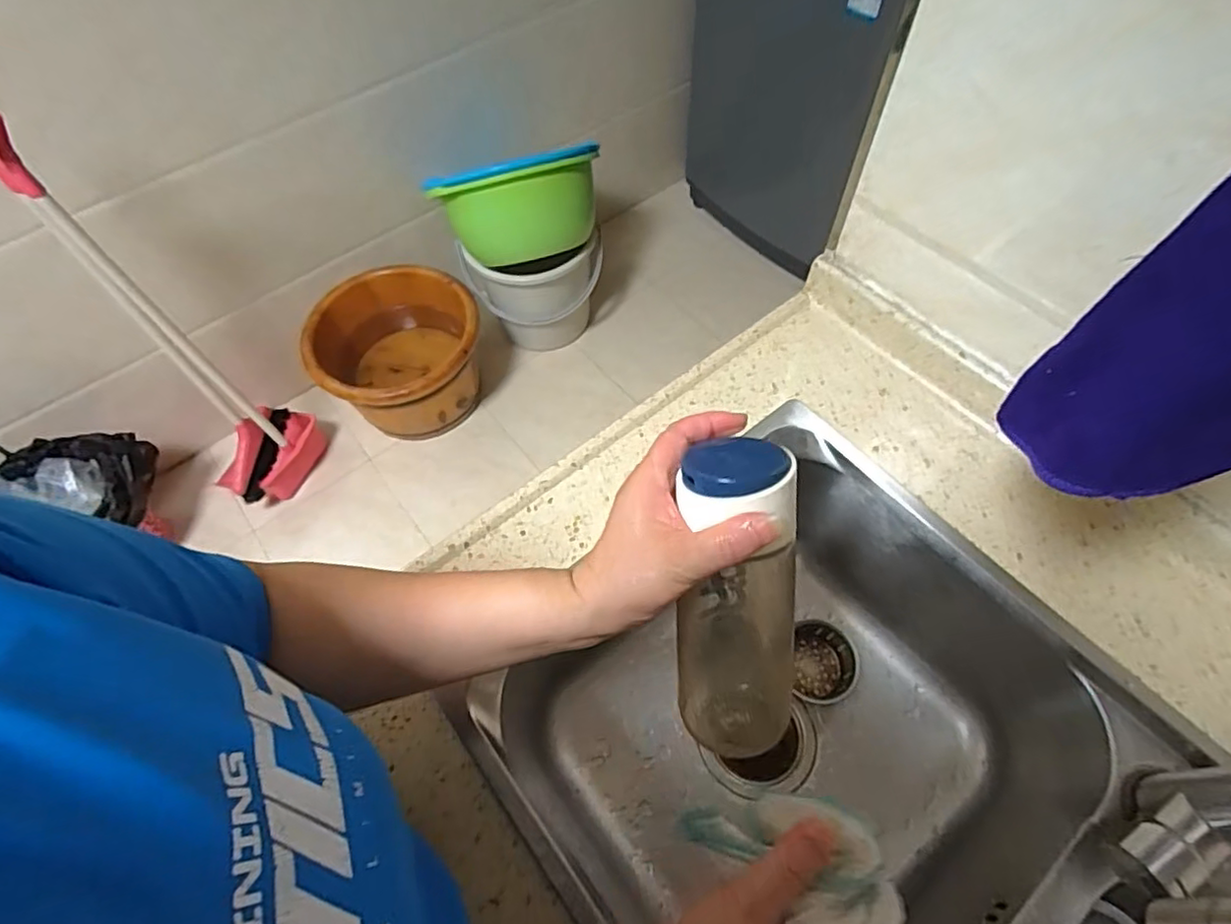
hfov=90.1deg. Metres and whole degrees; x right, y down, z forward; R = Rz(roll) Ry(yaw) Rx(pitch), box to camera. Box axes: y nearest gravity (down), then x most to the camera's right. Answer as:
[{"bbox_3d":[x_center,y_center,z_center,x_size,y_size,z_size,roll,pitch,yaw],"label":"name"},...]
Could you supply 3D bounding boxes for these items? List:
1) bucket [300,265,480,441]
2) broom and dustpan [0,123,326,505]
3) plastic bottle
[{"bbox_3d":[-0.507,-0.234,1.493,0.372,0.276,0.349,-1,60,2],"label":"bucket"},{"bbox_3d":[-0.788,-0.215,1.087,0.165,0.885,0.190,-15,61,-6],"label":"broom and dustpan"},{"bbox_3d":[0.080,0.082,0.369,0.068,0.197,0.074,-10,36,-3],"label":"plastic bottle"}]

